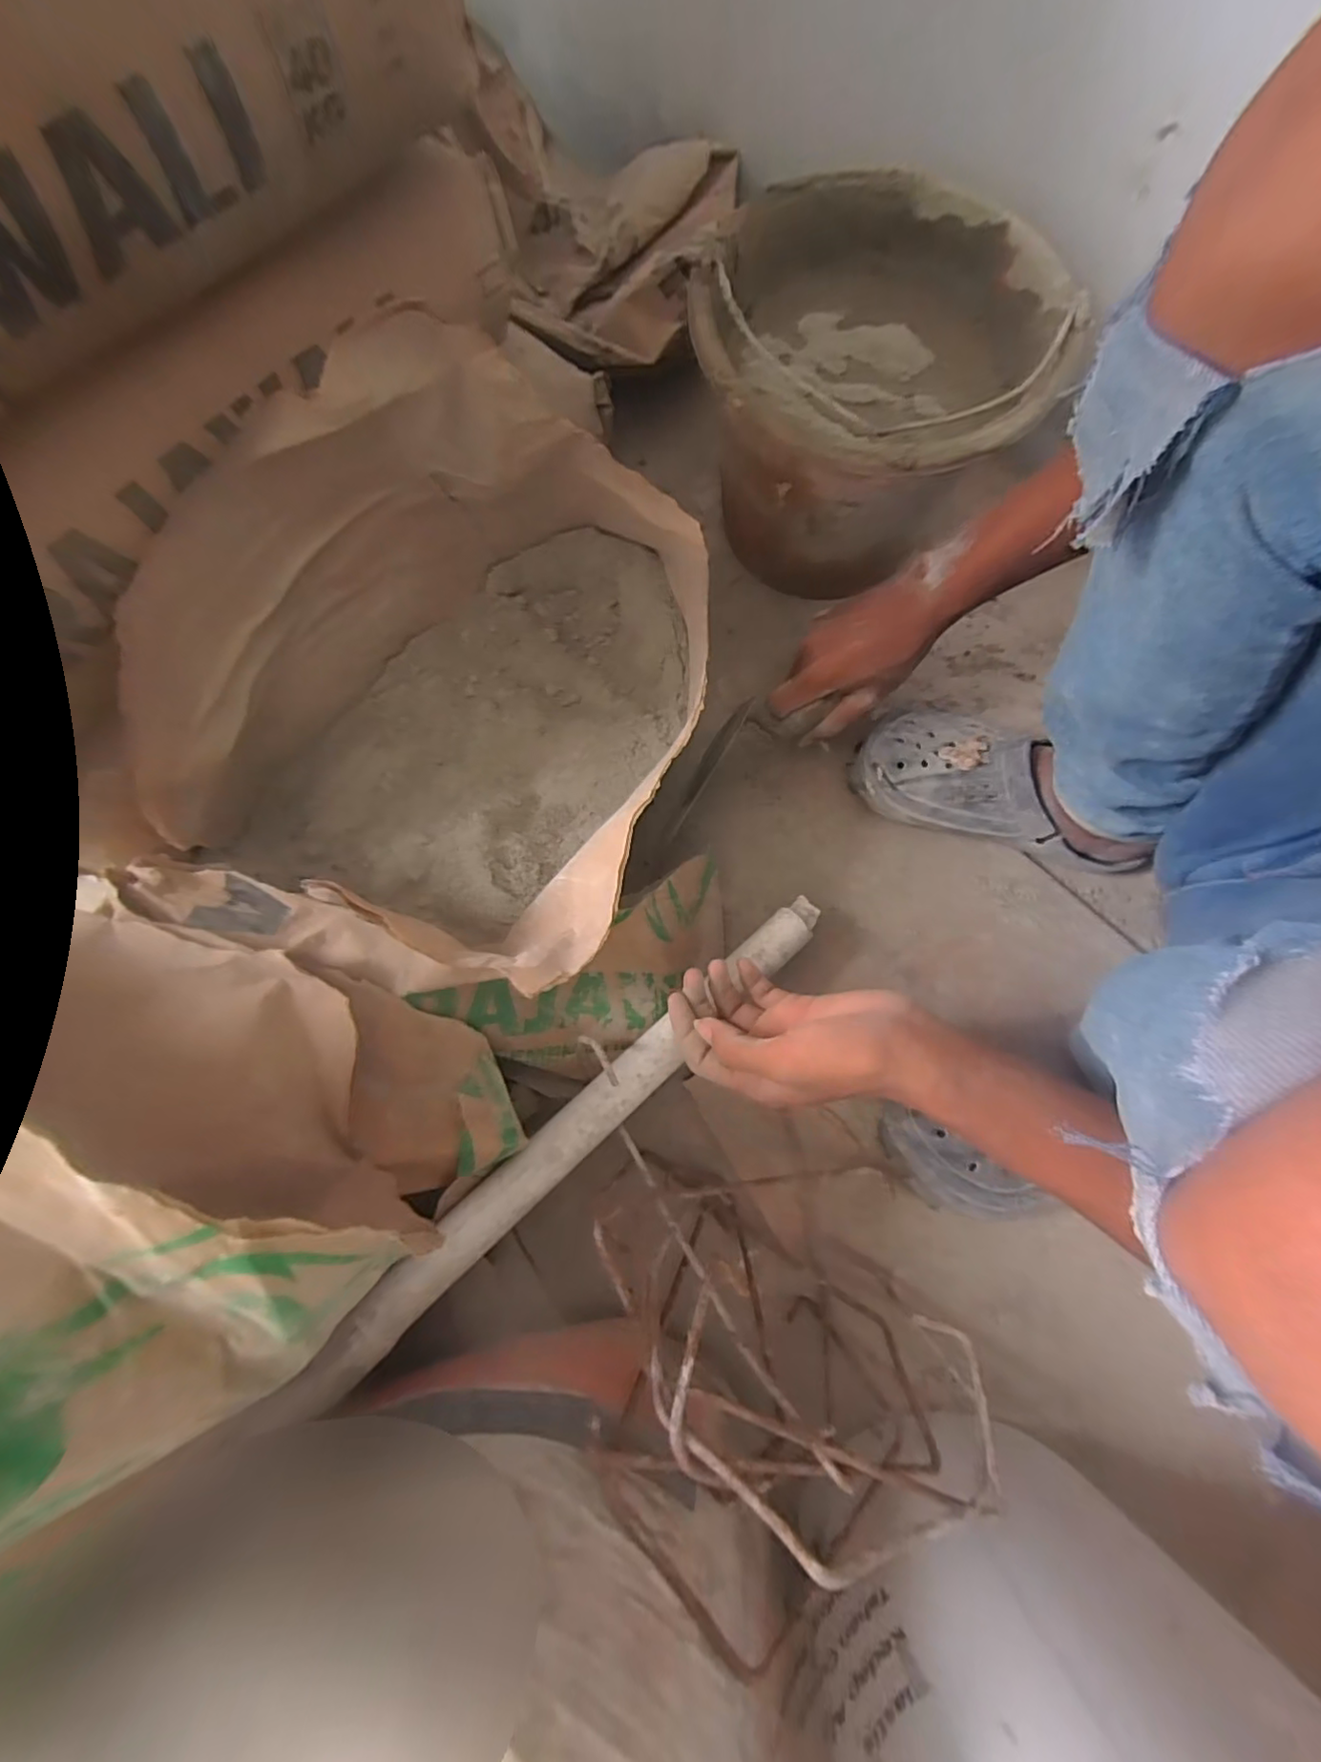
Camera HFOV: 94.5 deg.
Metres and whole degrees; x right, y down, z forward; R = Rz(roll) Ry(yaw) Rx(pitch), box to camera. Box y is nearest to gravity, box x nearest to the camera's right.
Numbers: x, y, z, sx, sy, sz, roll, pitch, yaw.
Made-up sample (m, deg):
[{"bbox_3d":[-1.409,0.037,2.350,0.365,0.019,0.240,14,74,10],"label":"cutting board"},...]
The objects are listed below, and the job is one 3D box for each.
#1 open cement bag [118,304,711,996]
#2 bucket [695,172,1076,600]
[{"bbox_3d":[-0.153,-0.126,0.428,0.334,0.230,0.386,16,75,3],"label":"open cement bag"},{"bbox_3d":[0.162,-0.398,0.533,0.268,0.190,0.279,16,75,2],"label":"bucket"}]

